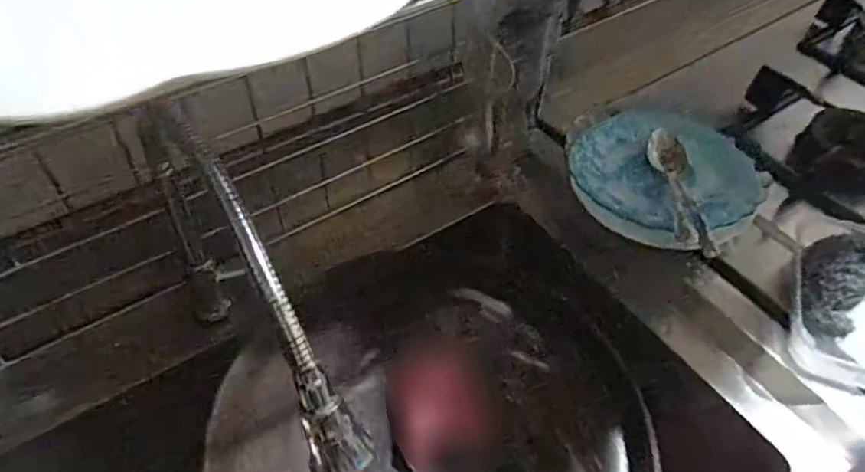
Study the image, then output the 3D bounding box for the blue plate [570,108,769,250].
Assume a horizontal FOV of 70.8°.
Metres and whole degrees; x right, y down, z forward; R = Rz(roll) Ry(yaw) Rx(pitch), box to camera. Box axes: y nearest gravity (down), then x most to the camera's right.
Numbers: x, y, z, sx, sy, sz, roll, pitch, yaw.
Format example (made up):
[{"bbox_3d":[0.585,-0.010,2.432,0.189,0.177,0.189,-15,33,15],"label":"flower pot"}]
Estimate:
[{"bbox_3d":[0.271,-0.080,0.691,0.200,0.028,0.240,26,50,32],"label":"blue plate"}]

